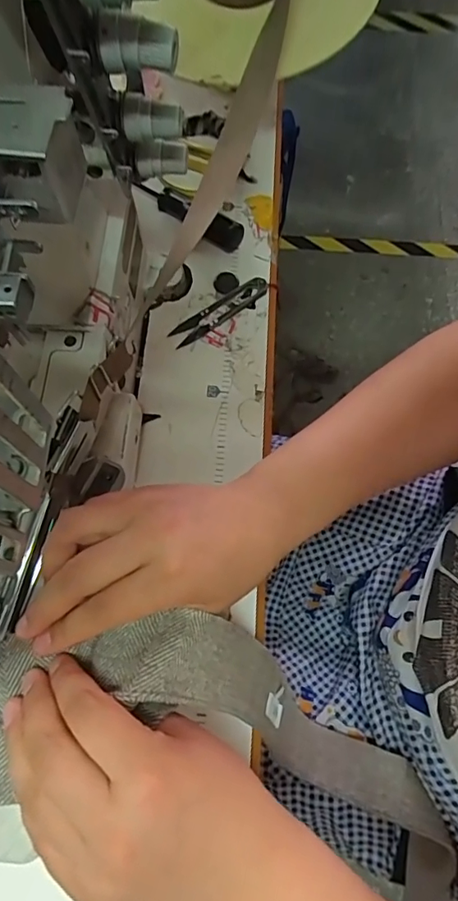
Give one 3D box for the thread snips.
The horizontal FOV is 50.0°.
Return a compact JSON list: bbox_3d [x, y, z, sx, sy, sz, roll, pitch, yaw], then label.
[{"bbox_3d":[-0.008,-0.128,0.450,0.099,0.011,0.024,-31,75,-10],"label":"thread snips"}]

